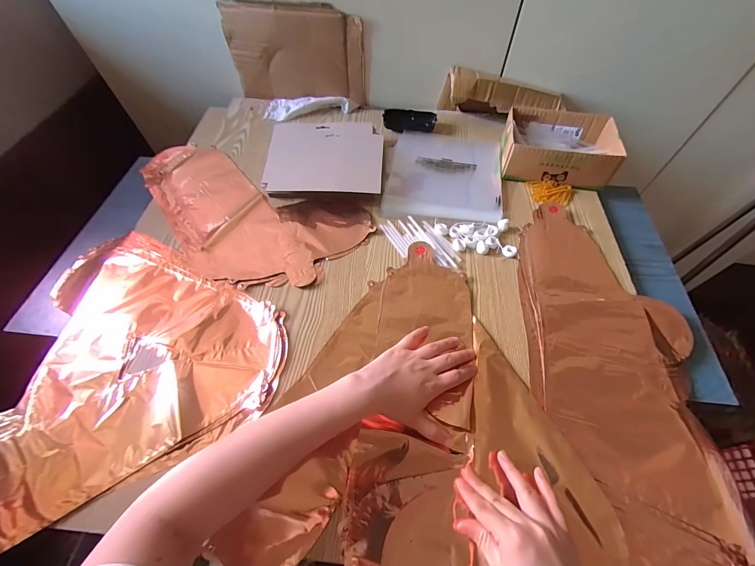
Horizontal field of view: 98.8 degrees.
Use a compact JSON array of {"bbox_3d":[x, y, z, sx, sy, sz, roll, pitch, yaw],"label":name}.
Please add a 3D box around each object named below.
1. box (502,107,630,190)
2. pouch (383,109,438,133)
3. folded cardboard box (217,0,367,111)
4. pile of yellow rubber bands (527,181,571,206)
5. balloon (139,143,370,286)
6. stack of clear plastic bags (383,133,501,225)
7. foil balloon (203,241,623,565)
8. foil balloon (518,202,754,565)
[{"bbox_3d":[0.327,-0.250,0.590,0.179,0.059,0.136,11,58,9],"label":"box"},{"bbox_3d":[0.070,-0.351,0.698,0.111,0.019,0.065,0,57,1],"label":"pouch"},{"bbox_3d":[-0.166,-0.467,0.671,0.276,0.172,0.028,10,58,8],"label":"folded cardboard box"},{"bbox_3d":[0.304,-0.160,0.571,0.073,0.013,0.049,13,59,10],"label":"pile of yellow rubber bands"},{"bbox_3d":[-0.255,-0.126,0.566,0.467,0.008,0.226,24,61,16],"label":"balloon"},{"bbox_3d":[0.125,-0.204,0.608,0.203,0.009,0.237,8,58,7],"label":"stack of clear plastic bags"},{"bbox_3d":[0.080,0.144,0.388,0.363,0.020,0.410,13,59,10],"label":"foil balloon"},{"bbox_3d":[0.303,0.089,0.415,0.207,0.010,0.468,7,58,6],"label":"foil balloon"}]

